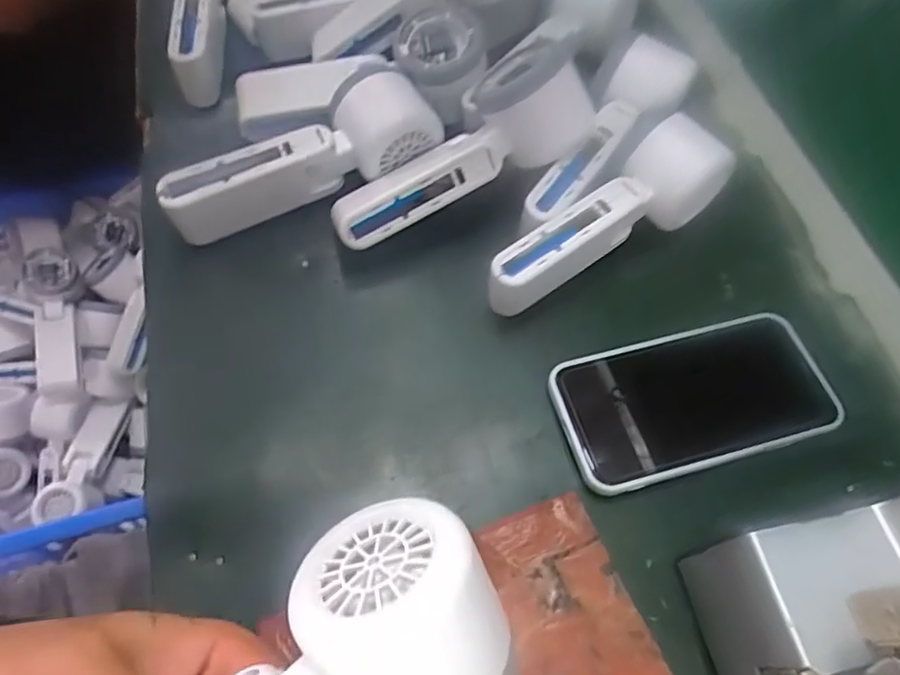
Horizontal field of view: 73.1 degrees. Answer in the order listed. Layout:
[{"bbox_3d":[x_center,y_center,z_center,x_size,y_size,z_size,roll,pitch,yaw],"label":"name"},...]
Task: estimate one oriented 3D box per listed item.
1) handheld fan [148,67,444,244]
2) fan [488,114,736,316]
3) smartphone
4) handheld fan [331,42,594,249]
[{"bbox_3d":[-0.089,-0.110,0.371,0.166,0.059,0.051,-17,64,-12],"label":"handheld fan"},{"bbox_3d":[0.089,-0.066,0.352,0.159,0.053,0.040,-30,67,-18],"label":"fan"},{"bbox_3d":[0.129,0.032,0.324,0.140,0.013,0.074,-12,63,-10],"label":"smartphone"},{"bbox_3d":[0.002,-0.112,0.353,0.165,0.052,0.065,-32,66,-2],"label":"handheld fan"}]

